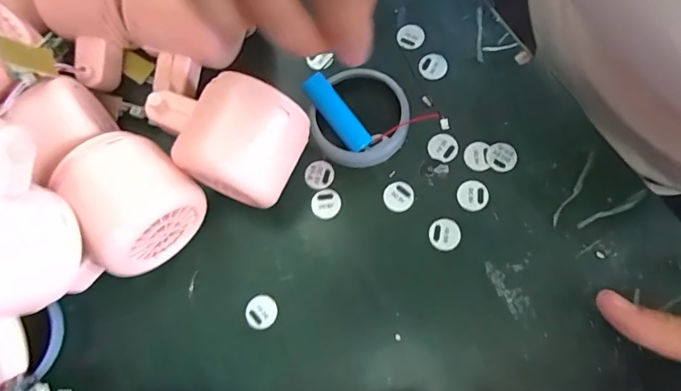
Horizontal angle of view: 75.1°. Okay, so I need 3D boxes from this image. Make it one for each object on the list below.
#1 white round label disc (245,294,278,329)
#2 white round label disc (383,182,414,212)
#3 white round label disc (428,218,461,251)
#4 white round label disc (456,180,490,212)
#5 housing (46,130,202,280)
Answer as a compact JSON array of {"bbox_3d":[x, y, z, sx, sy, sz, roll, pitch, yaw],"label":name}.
[{"bbox_3d":[-0.042,0.062,0.236,0.017,0.004,0.017,-1,73,2],"label":"white round label disc"},{"bbox_3d":[0.033,0.000,0.247,0.016,0.004,0.016,-1,73,2],"label":"white round label disc"},{"bbox_3d":[0.057,0.021,0.240,0.016,0.004,0.016,-1,73,2],"label":"white round label disc"},{"bbox_3d":[0.073,-0.001,0.243,0.017,0.004,0.017,-1,73,2],"label":"white round label disc"},{"bbox_3d":[-0.104,0.004,0.222,0.055,0.044,0.054,40,79,13],"label":"housing"}]

